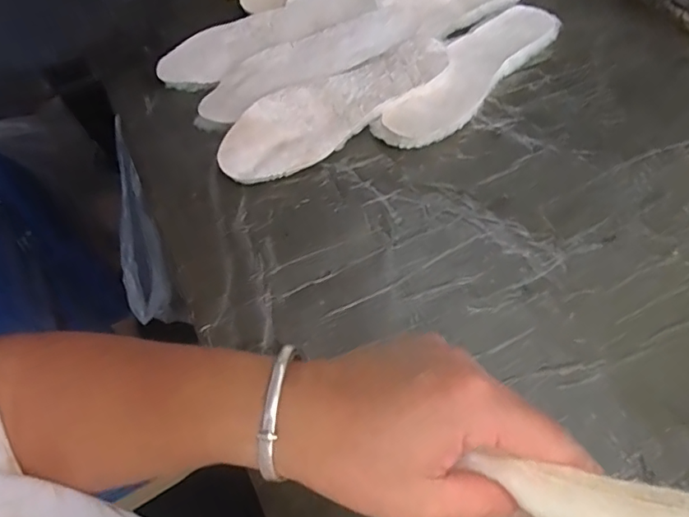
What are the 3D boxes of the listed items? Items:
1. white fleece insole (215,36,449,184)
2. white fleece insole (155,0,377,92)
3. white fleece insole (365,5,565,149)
[{"bbox_3d":[-0.014,-0.171,0.590,0.275,0.016,0.091,-35,72,-14],"label":"white fleece insole"},{"bbox_3d":[-0.098,-0.282,0.664,0.272,0.015,0.087,-25,58,-12],"label":"white fleece insole"},{"bbox_3d":[0.145,-0.213,0.619,0.074,0.031,0.271,36,66,24],"label":"white fleece insole"}]

